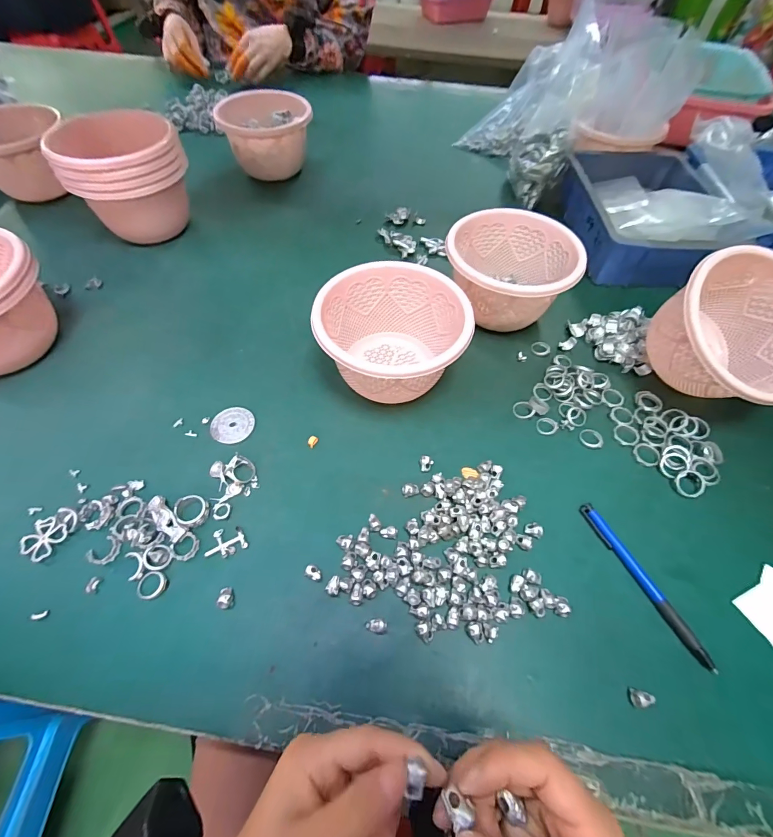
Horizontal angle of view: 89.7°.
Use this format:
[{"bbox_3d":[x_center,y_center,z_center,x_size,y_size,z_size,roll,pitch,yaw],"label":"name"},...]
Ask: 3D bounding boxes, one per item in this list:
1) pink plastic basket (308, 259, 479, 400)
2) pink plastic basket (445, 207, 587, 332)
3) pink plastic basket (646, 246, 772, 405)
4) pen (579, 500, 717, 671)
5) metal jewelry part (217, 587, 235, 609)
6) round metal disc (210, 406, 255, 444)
[{"bbox_3d":[0.005,-0.082,0.407,0.143,0.091,0.136,1,58,-2],"label":"pink plastic basket"},{"bbox_3d":[0.143,-0.171,0.468,0.146,0.087,0.136,6,58,1],"label":"pink plastic basket"},{"bbox_3d":[0.338,-0.080,0.391,0.141,0.101,0.146,-22,82,-20],"label":"pink plastic basket"},{"bbox_3d":[0.210,0.133,0.321,0.013,0.008,0.139,-21,61,-15],"label":"pen"},{"bbox_3d":[-0.126,0.140,0.305,0.012,0.007,0.016,-2,58,-4],"label":"metal jewelry part"},{"bbox_3d":[-0.158,0.007,0.399,0.041,0.005,0.042,1,58,-2],"label":"round metal disc"}]

